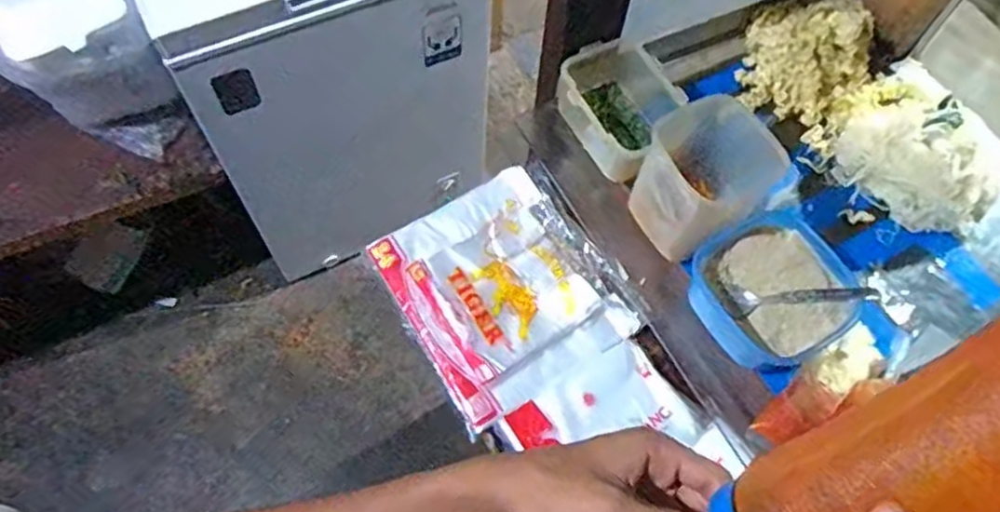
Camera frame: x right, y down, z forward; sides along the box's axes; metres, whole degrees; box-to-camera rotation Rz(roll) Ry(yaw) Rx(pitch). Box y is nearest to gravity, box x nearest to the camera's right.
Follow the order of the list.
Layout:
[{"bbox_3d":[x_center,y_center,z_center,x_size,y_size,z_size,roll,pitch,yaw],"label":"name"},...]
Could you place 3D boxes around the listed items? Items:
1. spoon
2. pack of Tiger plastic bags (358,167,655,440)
[{"bbox_3d":[0.250,0.035,0.572,0.118,0.010,0.027,-5,62,12],"label":"spoon"},{"bbox_3d":[0.002,0.030,0.753,0.222,0.039,0.246,-28,67,-16],"label":"pack of Tiger plastic bags"}]

